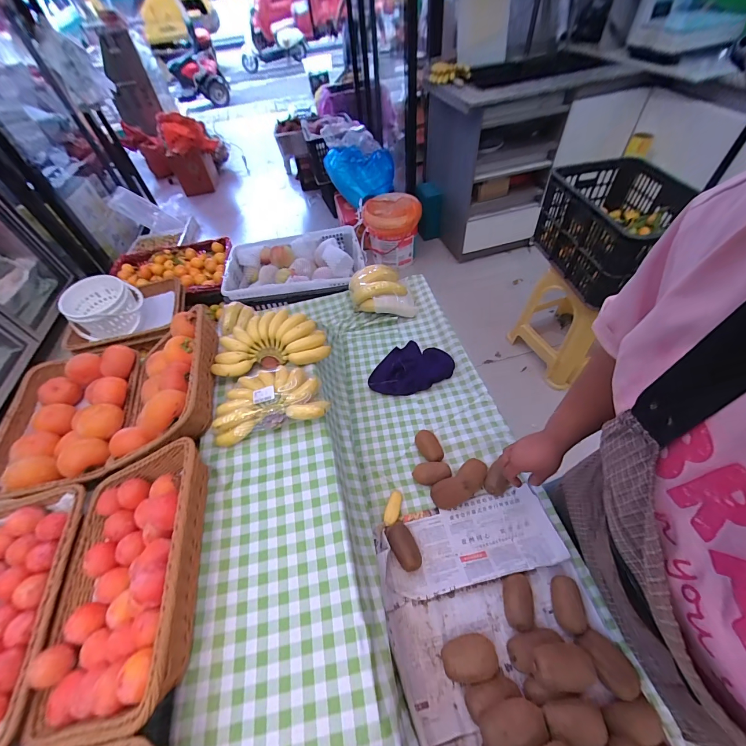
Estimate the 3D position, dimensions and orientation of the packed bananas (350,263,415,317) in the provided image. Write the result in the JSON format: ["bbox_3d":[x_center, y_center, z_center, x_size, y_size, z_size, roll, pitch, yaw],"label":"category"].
[{"bbox_3d":[0.026,-0.248,1.004,0.193,0.119,0.139,-7,51,1],"label":"packed bananas"}]

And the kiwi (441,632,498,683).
[{"bbox_3d":[0.146,0.432,0.501,0.080,0.039,0.052,-9,51,-1],"label":"kiwi"}]

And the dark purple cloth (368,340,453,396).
[{"bbox_3d":[0.089,-0.018,0.854,0.210,0.042,0.141,-22,53,-11],"label":"dark purple cloth"}]

